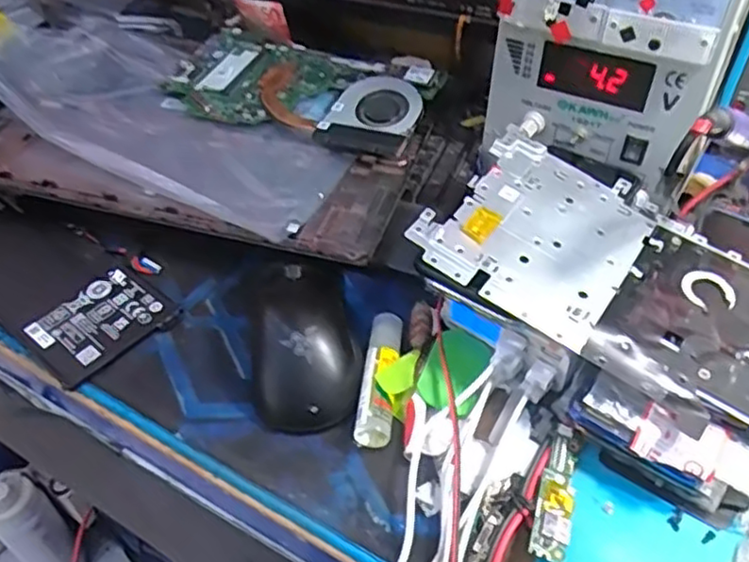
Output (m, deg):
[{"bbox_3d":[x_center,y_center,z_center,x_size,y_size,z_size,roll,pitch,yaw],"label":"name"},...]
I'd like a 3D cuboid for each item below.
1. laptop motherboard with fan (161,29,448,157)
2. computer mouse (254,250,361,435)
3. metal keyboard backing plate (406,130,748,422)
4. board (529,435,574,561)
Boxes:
[{"bbox_3d":[-0.064,-0.163,0.564,0.228,0.027,0.126,20,48,21],"label":"laptop motherboard with fan"},{"bbox_3d":[-0.043,0.030,0.409,0.060,0.031,0.118,-6,59,-5],"label":"computer mouse"},{"bbox_3d":[0.194,0.028,0.366,0.337,0.007,0.126,31,54,18],"label":"metal keyboard backing plate"},{"bbox_3d":[0.093,0.110,0.344,0.019,0.013,0.070,13,46,14],"label":"board"}]

